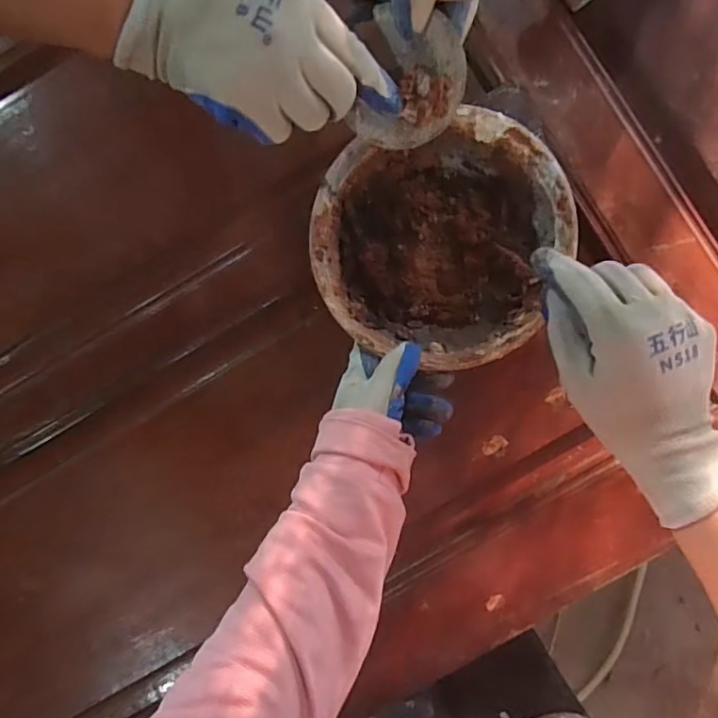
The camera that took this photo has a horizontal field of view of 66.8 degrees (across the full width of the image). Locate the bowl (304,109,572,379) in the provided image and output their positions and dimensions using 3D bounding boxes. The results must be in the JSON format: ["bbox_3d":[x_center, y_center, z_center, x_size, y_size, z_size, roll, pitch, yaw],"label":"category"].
[{"bbox_3d":[0.071,-0.093,0.473,0.203,0.074,0.195,0,88,4],"label":"bowl"}]

